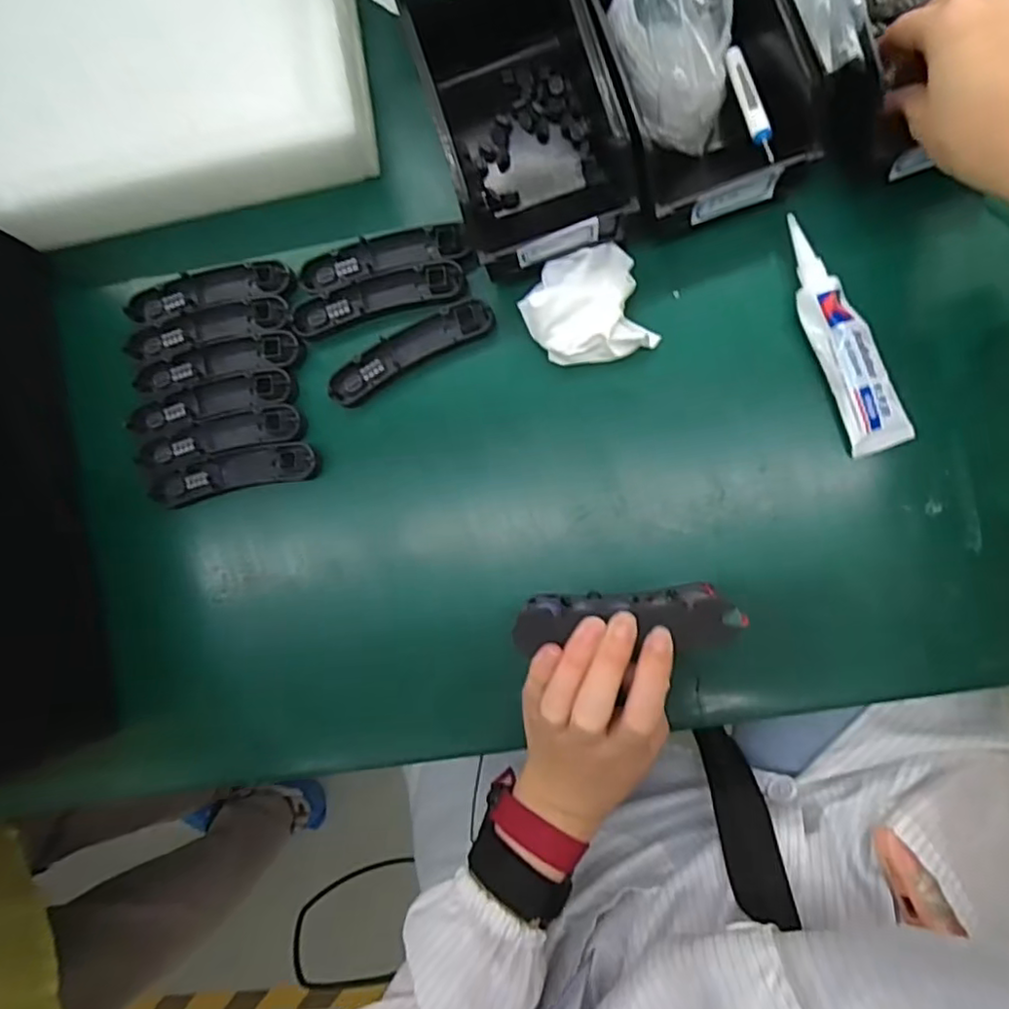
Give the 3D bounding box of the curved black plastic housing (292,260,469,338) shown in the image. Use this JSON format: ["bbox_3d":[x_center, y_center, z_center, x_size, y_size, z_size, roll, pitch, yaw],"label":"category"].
[{"bbox_3d":[-0.087,-0.142,0.433,0.120,0.008,0.028,-13,86,7],"label":"curved black plastic housing"}]

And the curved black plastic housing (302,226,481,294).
[{"bbox_3d":[-0.081,-0.169,0.441,0.122,0.018,0.032,-5,87,7],"label":"curved black plastic housing"}]

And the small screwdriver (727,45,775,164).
[{"bbox_3d":[0.149,-0.244,0.385,0.011,0.006,0.086,-11,73,6],"label":"small screwdriver"}]

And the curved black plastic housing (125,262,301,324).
[{"bbox_3d":[-0.207,-0.150,0.450,0.121,0.009,0.027,-8,87,7],"label":"curved black plastic housing"}]

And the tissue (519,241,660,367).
[{"bbox_3d":[0.052,-0.128,0.410,0.075,0.026,0.074,-18,86,7],"label":"tissue"}]

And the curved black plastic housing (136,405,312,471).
[{"bbox_3d":[-0.200,-0.046,0.442,0.118,0.011,0.027,-9,87,7],"label":"curved black plastic housing"}]

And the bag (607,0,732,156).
[{"bbox_3d":[0.099,-0.271,0.372,0.071,0.098,0.088,7,89,8],"label":"bag"}]

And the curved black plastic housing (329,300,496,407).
[{"bbox_3d":[-0.065,-0.105,0.428,0.119,0.013,0.028,-29,85,6],"label":"curved black plastic housing"}]

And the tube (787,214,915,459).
[{"bbox_3d":[0.209,-0.105,0.390,0.036,0.016,0.148,-19,86,6],"label":"tube"}]

